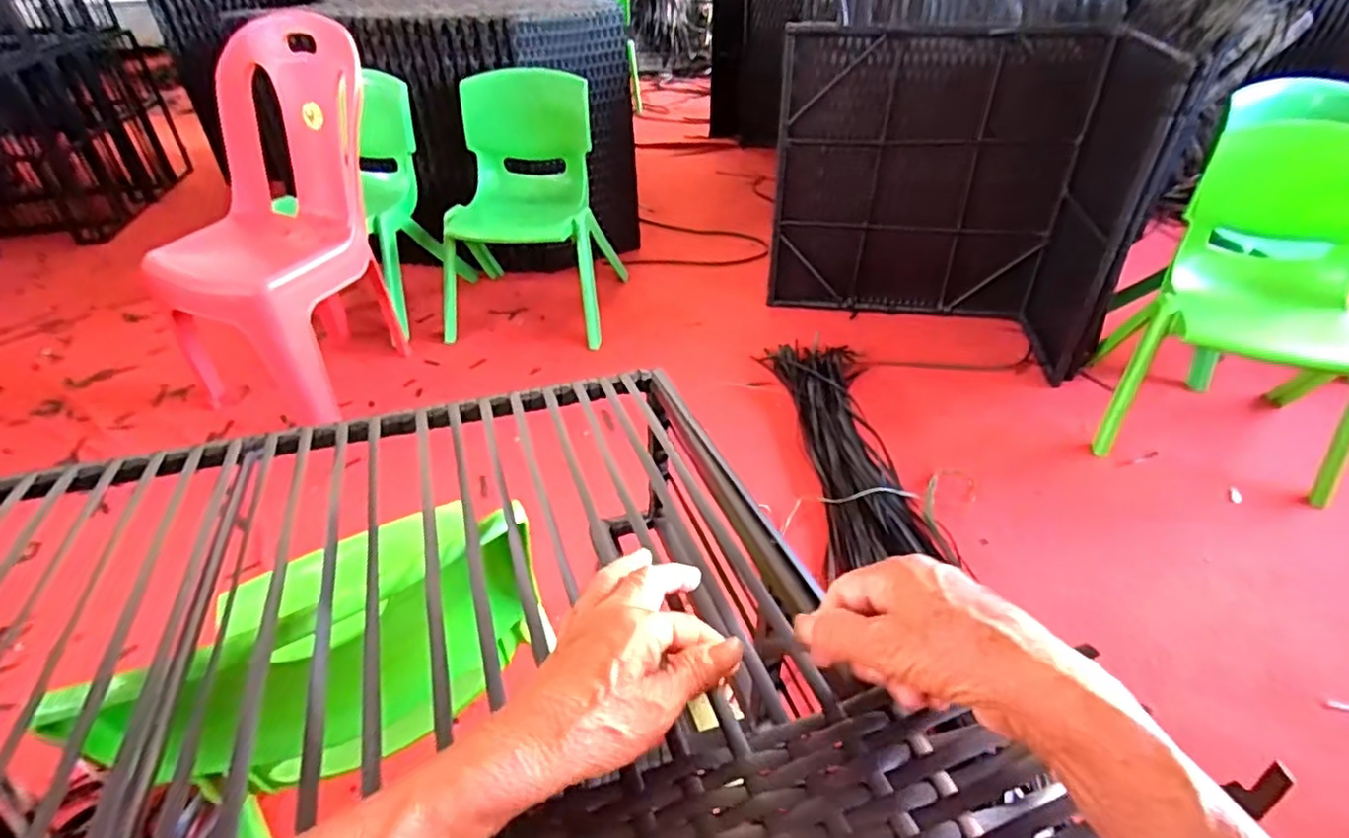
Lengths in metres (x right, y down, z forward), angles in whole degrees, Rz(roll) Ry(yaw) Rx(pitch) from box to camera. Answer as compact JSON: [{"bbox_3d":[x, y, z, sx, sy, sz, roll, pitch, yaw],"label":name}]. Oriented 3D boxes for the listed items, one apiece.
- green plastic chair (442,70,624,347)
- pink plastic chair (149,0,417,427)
[{"bbox_3d":[-0.338,-0.466,1.504,0.366,0.492,0.303,5,39,7],"label":"green plastic chair"},{"bbox_3d":[-0.766,-0.374,1.272,0.360,0.601,0.410,12,40,16],"label":"pink plastic chair"}]

